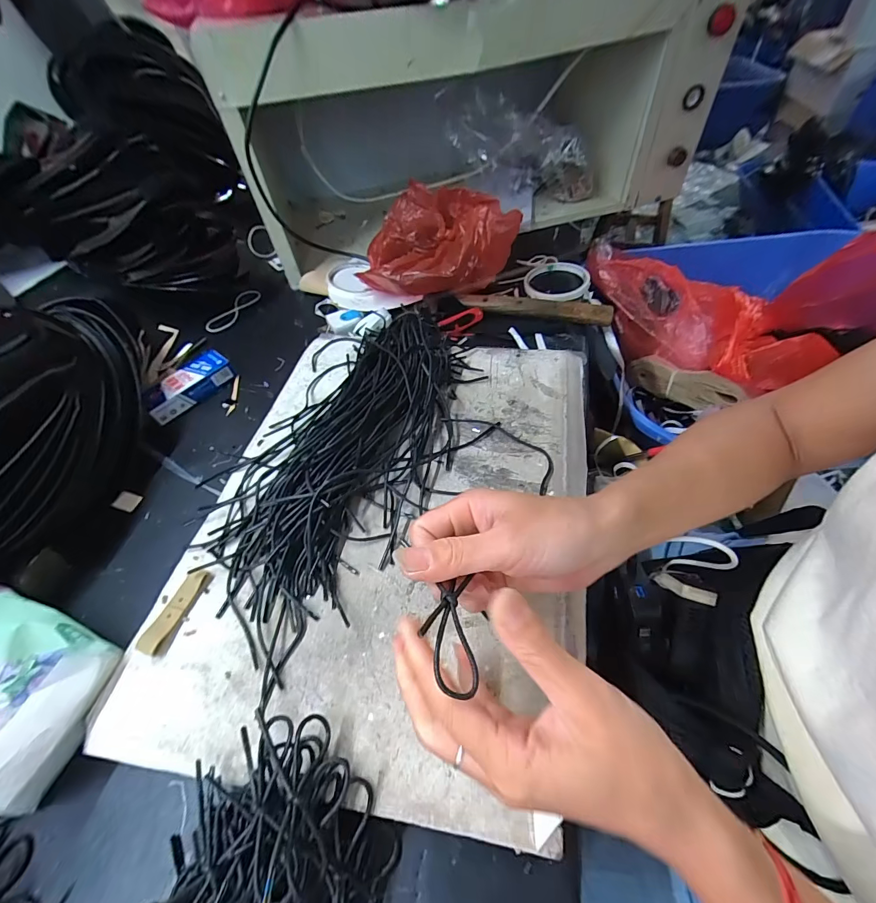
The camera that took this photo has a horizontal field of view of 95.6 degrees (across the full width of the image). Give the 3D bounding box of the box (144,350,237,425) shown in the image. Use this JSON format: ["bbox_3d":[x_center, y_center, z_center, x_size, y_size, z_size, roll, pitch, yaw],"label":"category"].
[{"bbox_3d":[-0.297,-0.080,0.471,0.047,0.020,0.099,34,63,27],"label":"box"}]

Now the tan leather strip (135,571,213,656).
[{"bbox_3d":[-0.189,0.114,0.287,0.017,0.006,0.060,14,55,15],"label":"tan leather strip"}]

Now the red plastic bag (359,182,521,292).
[{"bbox_3d":[-0.002,-0.282,0.532,0.206,0.108,0.190,-1,53,5],"label":"red plastic bag"}]

